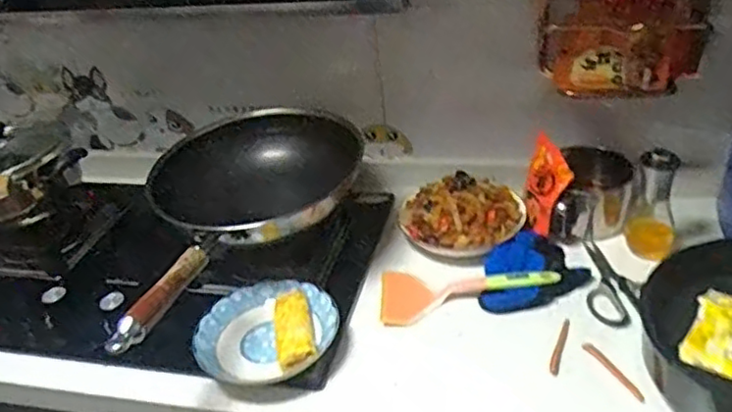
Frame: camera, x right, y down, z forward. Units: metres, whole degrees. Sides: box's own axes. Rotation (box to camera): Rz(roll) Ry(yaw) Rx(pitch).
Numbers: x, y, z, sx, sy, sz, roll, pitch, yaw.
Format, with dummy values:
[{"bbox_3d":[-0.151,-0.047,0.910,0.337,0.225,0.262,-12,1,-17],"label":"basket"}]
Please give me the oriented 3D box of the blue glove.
[{"bbox_3d":[0.228,0.090,0.926,0.154,0.054,0.105,-19,33,-19],"label":"blue glove"}]

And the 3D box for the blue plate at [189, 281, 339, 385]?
[{"bbox_3d":[-0.135,0.170,0.892,0.190,0.038,0.169,-7,31,-1],"label":"blue plate"}]

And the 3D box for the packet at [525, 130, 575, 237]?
[{"bbox_3d":[0.272,-0.031,0.987,0.022,0.131,0.082,0,31,-30],"label":"packet"}]

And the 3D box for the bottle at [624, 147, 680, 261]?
[{"bbox_3d":[0.414,-0.007,0.932,0.068,0.170,0.067,8,34,23],"label":"bottle"}]

